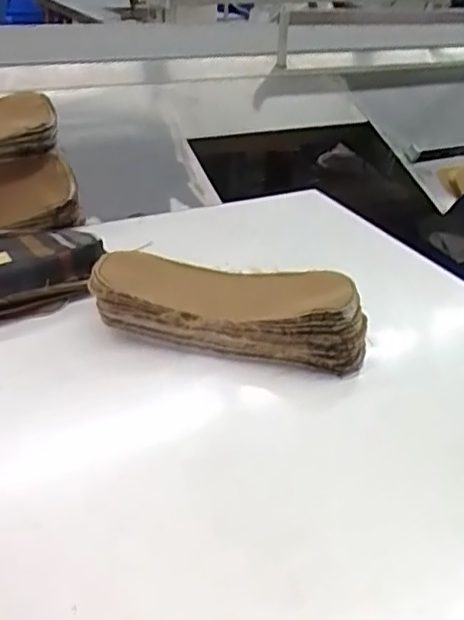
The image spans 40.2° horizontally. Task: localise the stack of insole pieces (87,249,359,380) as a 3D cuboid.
[{"bbox_3d":[0.000,-0.004,0.485,0.198,0.045,0.083,8,33,9],"label":"stack of insole pieces"}]

